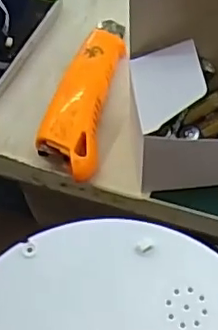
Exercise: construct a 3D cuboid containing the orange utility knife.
[{"bbox_3d":[-0.013,-0.055,0.402,0.036,0.019,0.149,8,52,8],"label":"orange utility knife"}]

